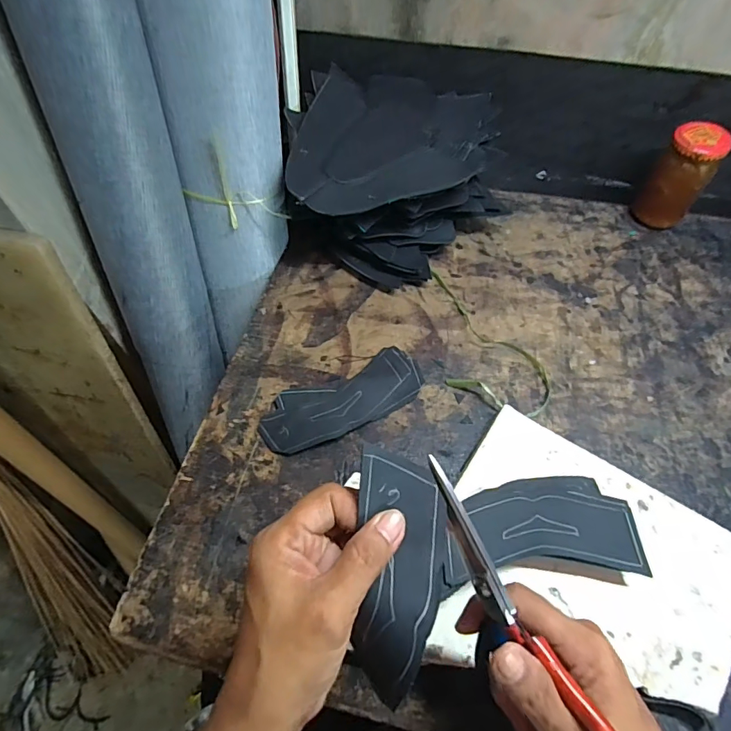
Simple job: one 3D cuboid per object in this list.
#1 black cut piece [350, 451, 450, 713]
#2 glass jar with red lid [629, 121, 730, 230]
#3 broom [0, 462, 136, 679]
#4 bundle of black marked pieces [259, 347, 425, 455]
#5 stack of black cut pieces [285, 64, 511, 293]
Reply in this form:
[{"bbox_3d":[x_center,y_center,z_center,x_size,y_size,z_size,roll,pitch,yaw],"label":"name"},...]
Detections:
[{"bbox_3d":[0.019,0.105,0.230,0.046,0.012,0.116,4,77,-7],"label":"black cut piece"},{"bbox_3d":[0.383,-0.228,0.553,0.063,0.116,0.065,-1,57,1],"label":"glass jar with red lid"},{"bbox_3d":[-0.589,0.372,0.843,0.139,0.629,0.064,-3,30,0],"label":"broom"},{"bbox_3d":[-0.022,0.034,0.453,0.168,0.012,0.065,-23,60,-13],"label":"bundle of black marked pieces"},{"bbox_3d":[0.037,-0.231,0.555,0.241,0.125,0.246,5,58,5],"label":"stack of black cut pieces"}]

